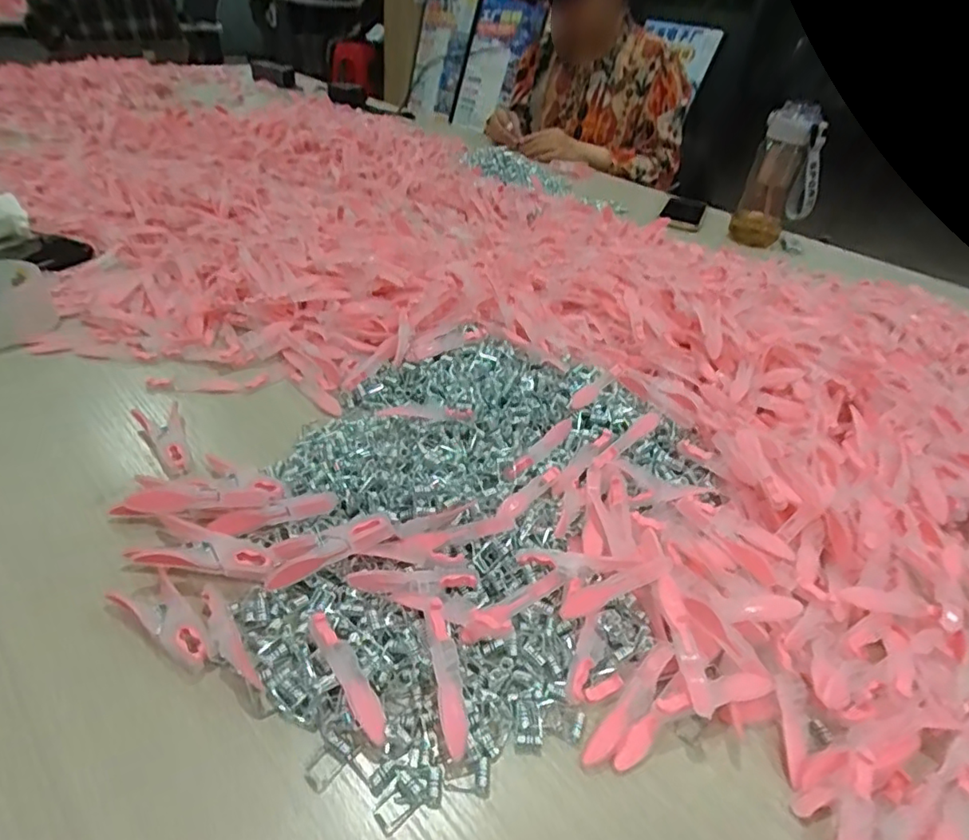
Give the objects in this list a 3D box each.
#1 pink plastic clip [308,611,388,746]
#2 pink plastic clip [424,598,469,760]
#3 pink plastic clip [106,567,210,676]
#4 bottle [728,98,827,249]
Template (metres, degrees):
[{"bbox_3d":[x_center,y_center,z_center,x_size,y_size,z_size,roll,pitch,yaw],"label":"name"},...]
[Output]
[{"bbox_3d":[-0.072,0.134,0.300,0.013,0.009,0.074,-24,49,-29],"label":"pink plastic clip"},{"bbox_3d":[-0.020,0.135,0.300,0.014,0.009,0.076,-7,61,-14],"label":"pink plastic clip"},{"bbox_3d":[-0.177,0.113,0.317,0.071,0.013,0.028,30,44,26],"label":"pink plastic clip"},{"bbox_3d":[0.468,-0.374,0.892,0.103,0.205,0.067,24,44,19],"label":"bottle"}]

